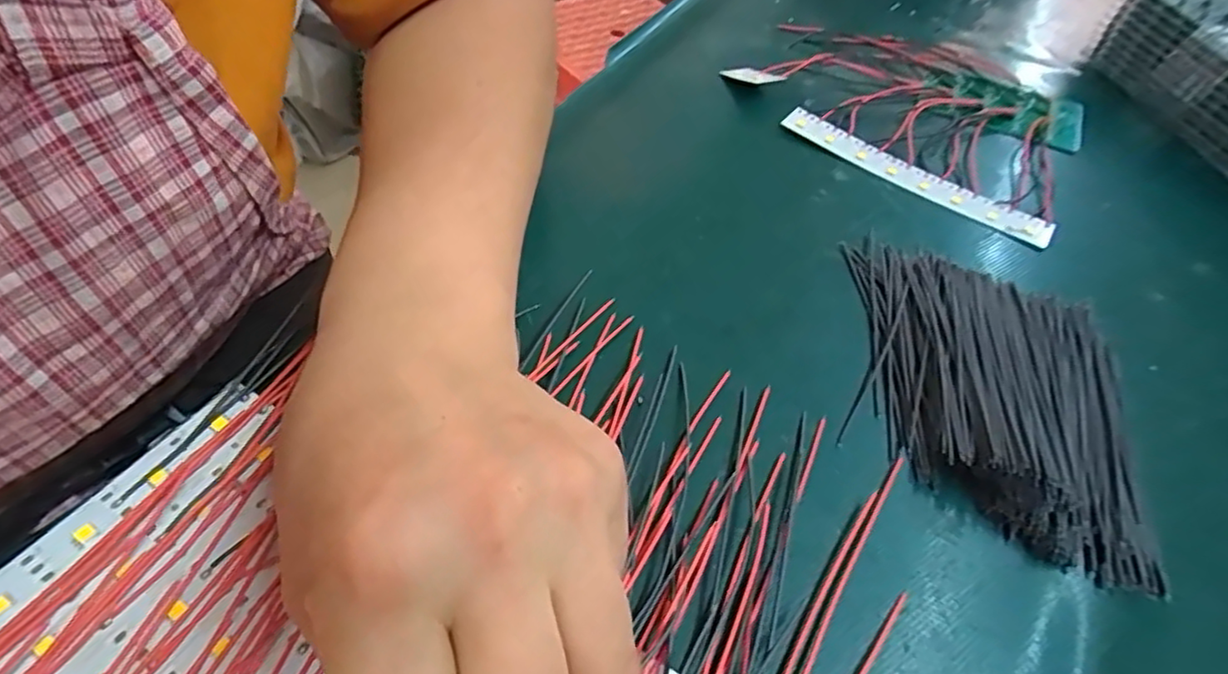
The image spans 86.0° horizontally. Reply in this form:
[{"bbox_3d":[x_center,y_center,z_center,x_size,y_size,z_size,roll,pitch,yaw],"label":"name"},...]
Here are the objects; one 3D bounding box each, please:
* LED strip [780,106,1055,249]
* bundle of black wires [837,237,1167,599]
[{"bbox_3d":[0.168,-0.093,0.373,0.155,0.006,0.022,34,54,21],"label":"LED strip"},{"bbox_3d":[0.152,0.017,0.268,0.105,0.021,0.141,15,49,7],"label":"bundle of black wires"}]

